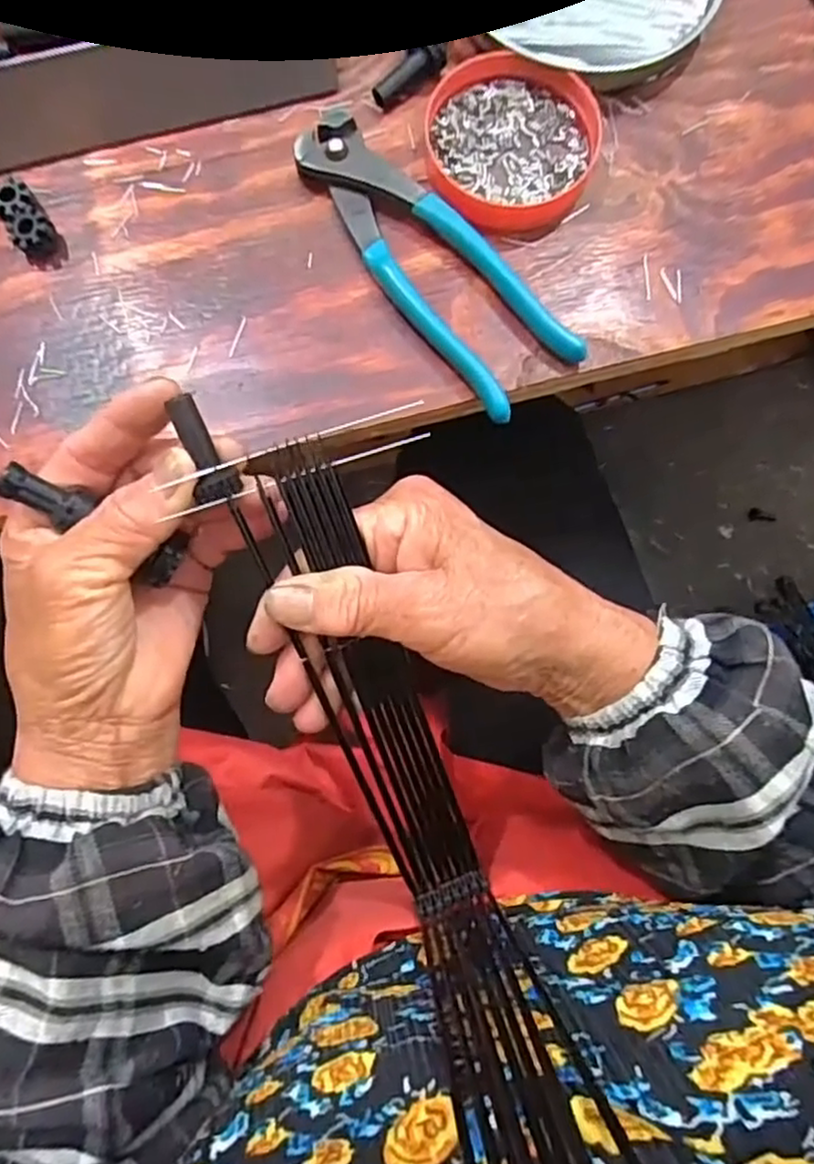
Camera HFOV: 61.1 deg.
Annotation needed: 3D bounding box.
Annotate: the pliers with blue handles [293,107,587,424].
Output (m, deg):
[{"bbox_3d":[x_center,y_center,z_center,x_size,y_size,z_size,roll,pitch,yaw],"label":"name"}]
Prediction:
[{"bbox_3d":[0.007,-0.145,0.314,0.050,0.014,0.159,-42,84,-6],"label":"pliers with blue handles"}]

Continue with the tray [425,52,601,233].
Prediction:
[{"bbox_3d":[0.049,-0.206,0.325,0.078,0.012,0.081,0,81,-1],"label":"tray"}]

